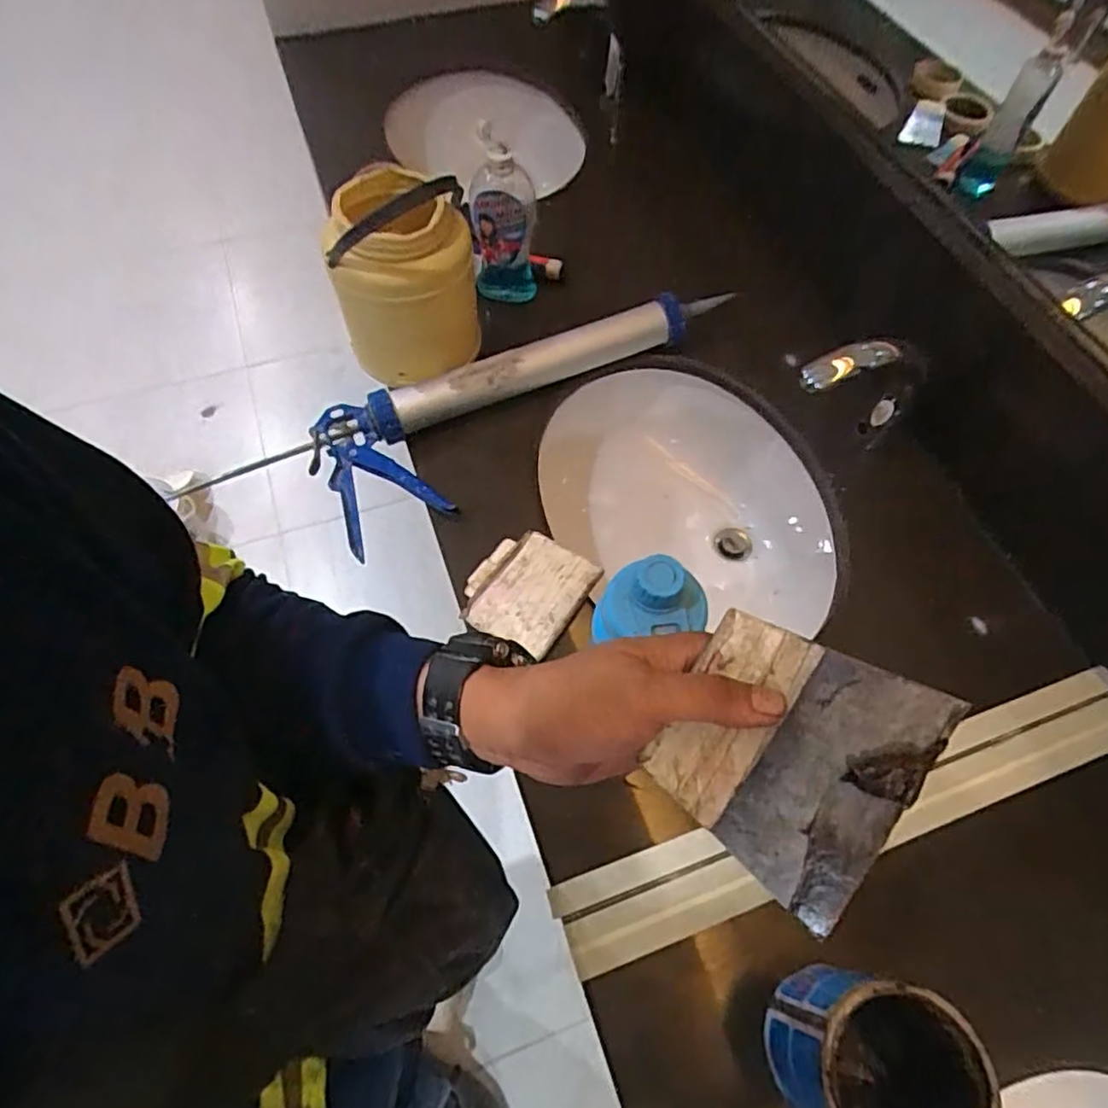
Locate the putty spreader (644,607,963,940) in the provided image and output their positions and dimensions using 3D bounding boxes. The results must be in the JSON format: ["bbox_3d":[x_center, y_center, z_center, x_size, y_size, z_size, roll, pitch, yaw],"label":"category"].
[{"bbox_3d":[0.099,0.086,0.277,0.097,0.014,0.104,30,91,16],"label":"putty spreader"}]

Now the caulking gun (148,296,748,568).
[{"bbox_3d":[-0.048,-0.187,0.794,0.641,0.072,0.173,-27,65,-15],"label":"caulking gun"}]

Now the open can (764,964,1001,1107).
[{"bbox_3d":[0.229,0.360,0.461,0.119,0.124,0.111,-12,62,-8],"label":"open can"}]

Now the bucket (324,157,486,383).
[{"bbox_3d":[-0.164,-0.325,0.730,0.144,0.207,0.155,1,61,-1],"label":"bucket"}]

